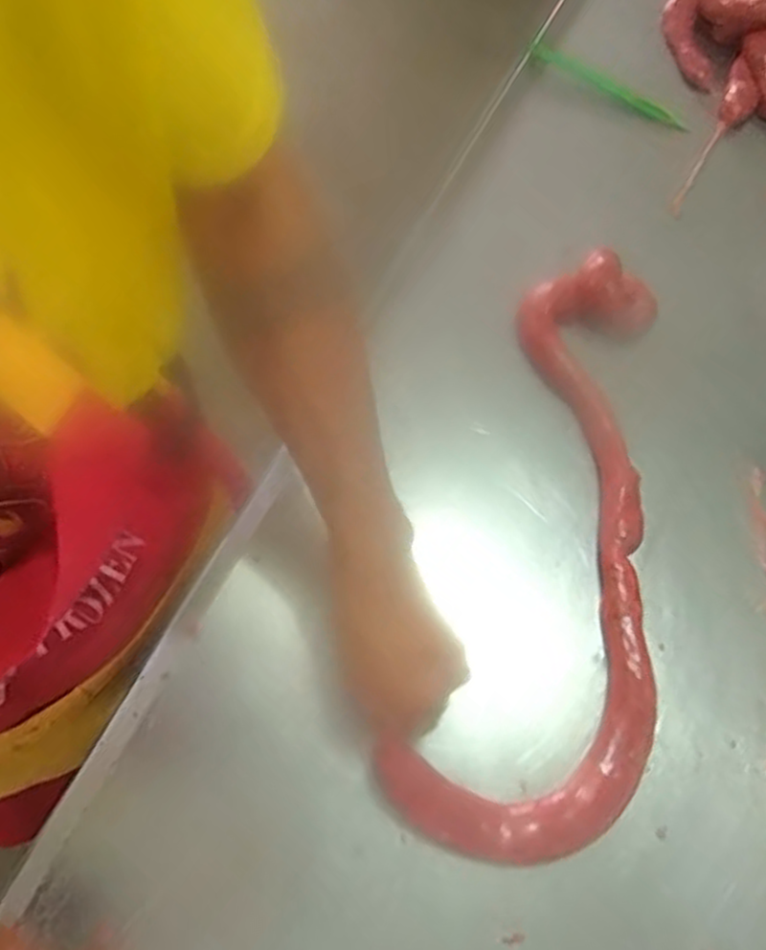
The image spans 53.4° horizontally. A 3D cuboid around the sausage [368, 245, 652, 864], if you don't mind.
[{"bbox_3d":[0.133,0.035,0.599,0.180,0.026,0.495,12,67,4],"label":"sausage"}]

